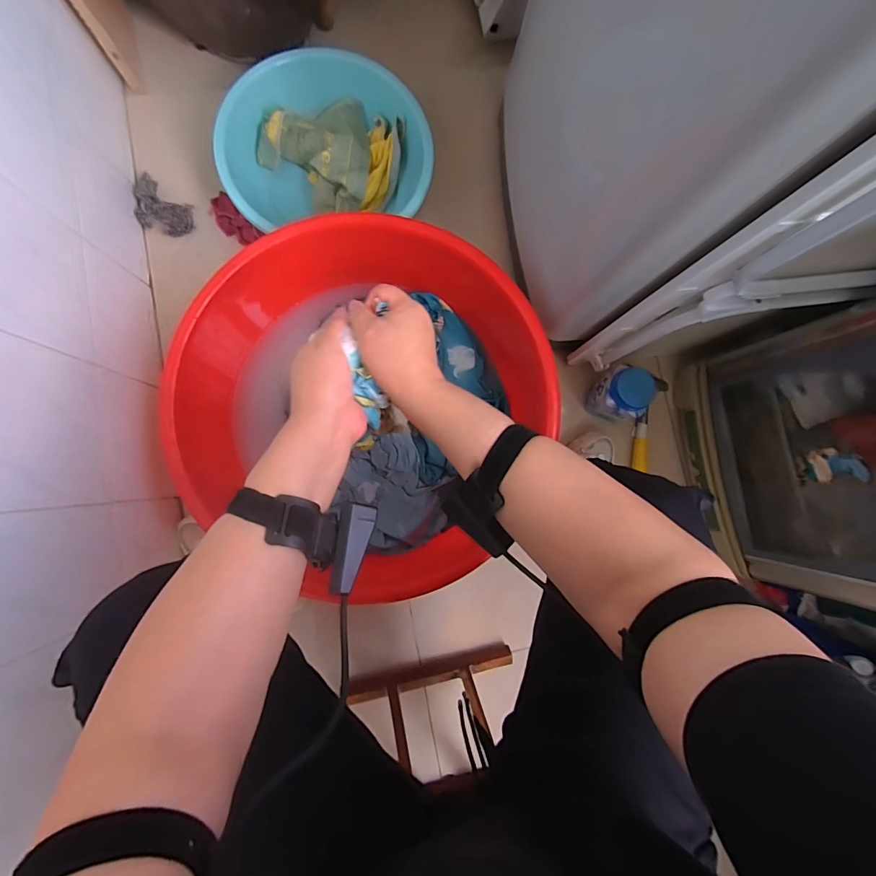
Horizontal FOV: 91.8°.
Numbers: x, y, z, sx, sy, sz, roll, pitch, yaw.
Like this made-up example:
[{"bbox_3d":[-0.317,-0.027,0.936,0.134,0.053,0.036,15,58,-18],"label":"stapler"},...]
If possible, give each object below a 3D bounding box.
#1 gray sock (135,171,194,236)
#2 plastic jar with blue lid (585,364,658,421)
[{"bbox_3d":[-0.520,-0.427,0.798,0.119,0.025,0.082,33,85,-3],"label":"gray sock"},{"bbox_3d":[0.341,-0.079,0.803,0.085,0.098,0.091,0,87,-5],"label":"plastic jar with blue lid"}]

